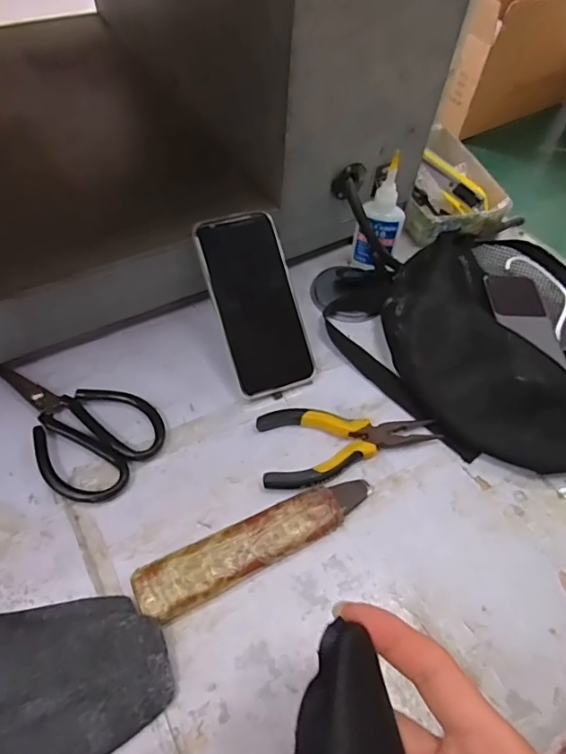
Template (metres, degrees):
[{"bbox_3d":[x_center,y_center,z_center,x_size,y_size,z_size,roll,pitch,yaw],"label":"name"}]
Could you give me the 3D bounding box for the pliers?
[{"bbox_3d":[0.058,0.054,0.435,0.153,0.019,0.069,-3,54,-8],"label":"pliers"}]

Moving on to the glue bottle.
[{"bbox_3d":[0.104,-0.162,0.521,0.045,0.122,0.033,4,54,-2],"label":"glue bottle"}]

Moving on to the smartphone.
[{"bbox_3d":[-0.024,-0.066,0.465,0.076,0.015,0.162,-19,96,-19],"label":"smartphone"}]

